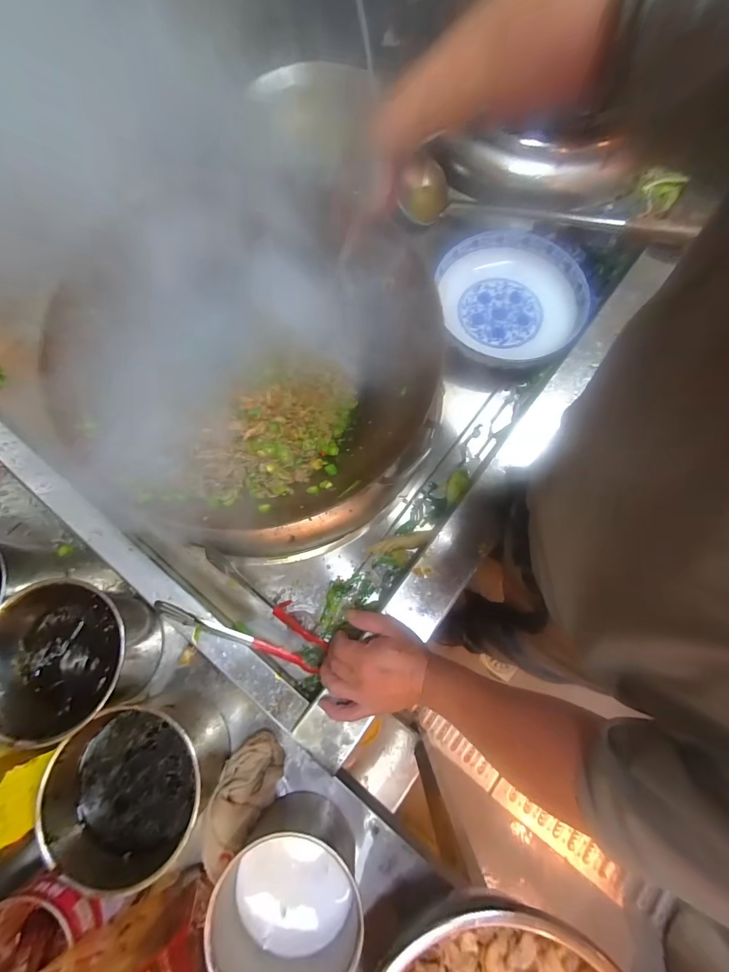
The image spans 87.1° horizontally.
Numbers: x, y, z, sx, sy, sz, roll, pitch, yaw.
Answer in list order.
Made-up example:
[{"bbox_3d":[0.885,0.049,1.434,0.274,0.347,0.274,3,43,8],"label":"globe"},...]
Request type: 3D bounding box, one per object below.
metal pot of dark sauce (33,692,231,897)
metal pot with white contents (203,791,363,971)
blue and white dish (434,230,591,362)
[{"bbox_3d":[-0.234,0.308,0.409,0.138,0.108,0.142,0,74,2],"label":"metal pot of dark sauce"},{"bbox_3d":[-0.072,0.413,0.391,0.129,0.109,0.124,0,74,2],"label":"metal pot with white contents"},{"bbox_3d":[0.237,-0.305,0.623,0.208,0.048,0.227,0,74,2],"label":"blue and white dish"}]

